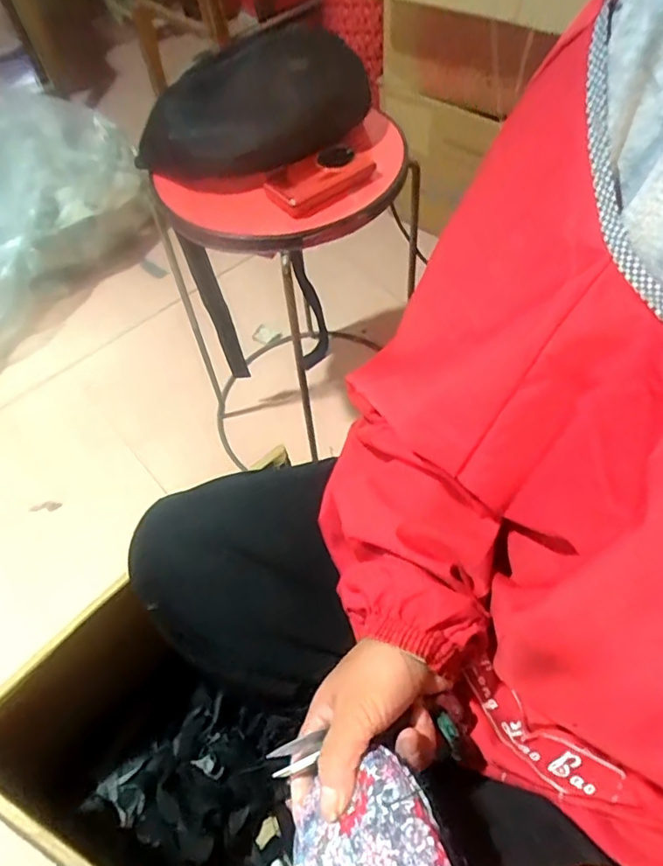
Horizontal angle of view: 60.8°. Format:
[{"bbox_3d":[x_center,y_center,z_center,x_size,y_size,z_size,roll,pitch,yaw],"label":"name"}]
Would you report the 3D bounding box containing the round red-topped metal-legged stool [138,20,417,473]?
[{"bbox_3d":[-0.064,-0.201,0.831,0.306,0.535,0.321,-2,57,3],"label":"round red-topped metal-legged stool"}]

